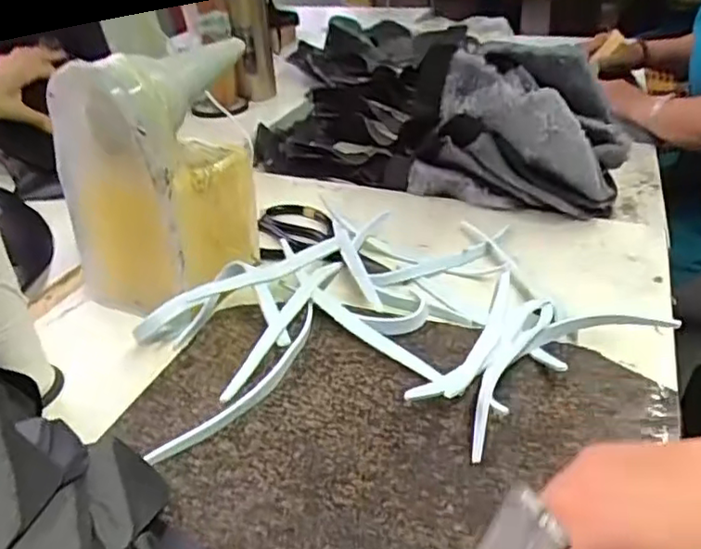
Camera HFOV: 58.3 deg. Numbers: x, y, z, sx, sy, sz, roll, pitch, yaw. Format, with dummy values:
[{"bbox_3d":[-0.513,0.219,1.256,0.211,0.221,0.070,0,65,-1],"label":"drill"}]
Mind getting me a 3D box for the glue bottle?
[{"bbox_3d":[-0.156,-0.083,0.524,0.110,0.182,0.121,15,36,25],"label":"glue bottle"}]

